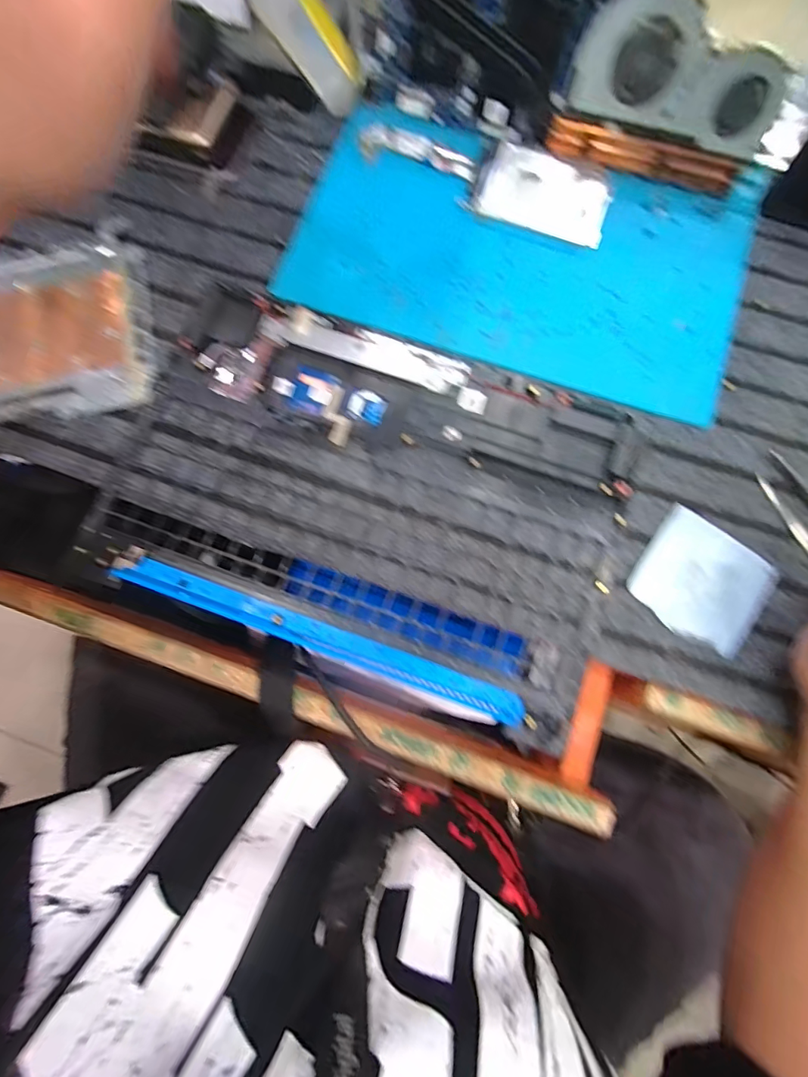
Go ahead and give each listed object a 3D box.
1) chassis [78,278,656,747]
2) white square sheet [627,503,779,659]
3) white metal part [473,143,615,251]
[{"bbox_3d":[-0.024,-0.033,0.333,0.342,0.011,0.233,21,79,5],"label":"chassis"},{"bbox_3d":[0.204,0.029,0.323,0.081,0.006,0.076,36,81,7],"label":"white square sheet"},{"bbox_3d":[0.113,-0.285,0.387,0.108,0.007,0.073,17,79,4],"label":"white metal part"}]

